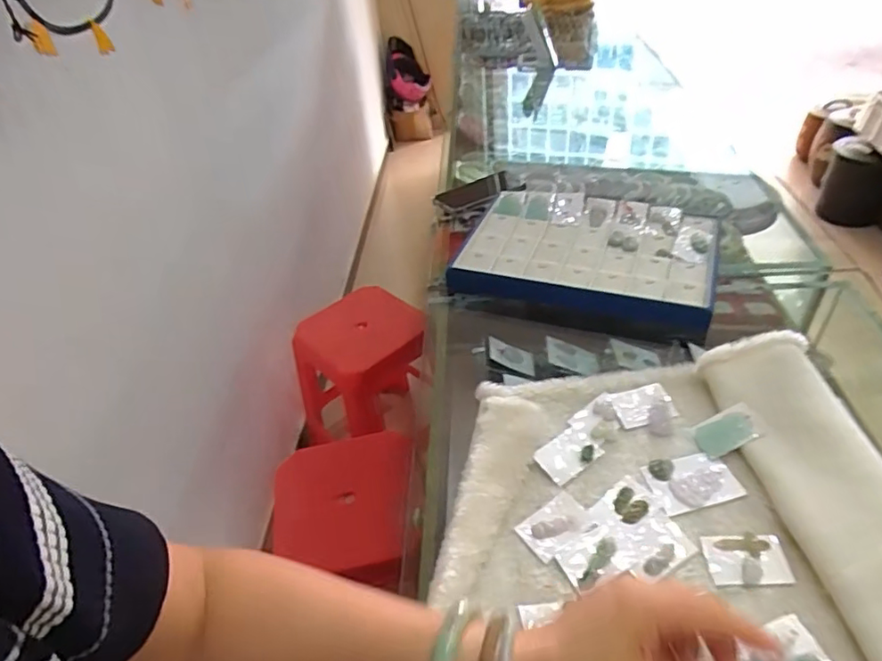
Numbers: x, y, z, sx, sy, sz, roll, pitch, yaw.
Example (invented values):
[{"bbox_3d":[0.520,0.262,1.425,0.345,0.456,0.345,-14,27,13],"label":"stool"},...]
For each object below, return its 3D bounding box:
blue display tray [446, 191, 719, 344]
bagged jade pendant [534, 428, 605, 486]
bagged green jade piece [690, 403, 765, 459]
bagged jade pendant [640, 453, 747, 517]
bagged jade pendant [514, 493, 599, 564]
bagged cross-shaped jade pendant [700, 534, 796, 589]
[{"bbox_3d":[0.214,-0.109,0.858,0.350,0.068,0.248,9,43,18],"label":"blue display tray"},{"bbox_3d":[0.128,0.127,0.587,0.062,0.006,0.043,-29,45,-24],"label":"bagged jade pendant"},{"bbox_3d":[0.290,0.103,0.583,0.061,0.004,0.043,-27,41,7],"label":"bagged green jade piece"},{"bbox_3d":[0.242,0.146,0.555,0.077,0.005,0.057,-12,41,-6],"label":"bagged jade pendant"},{"bbox_3d":[0.107,0.181,0.531,0.065,0.005,0.045,-27,44,-22],"label":"bagged jade pendant"},{"bbox_3d":[0.261,0.196,0.493,0.063,0.008,0.045,-3,41,5],"label":"bagged cross-shaped jade pendant"}]

